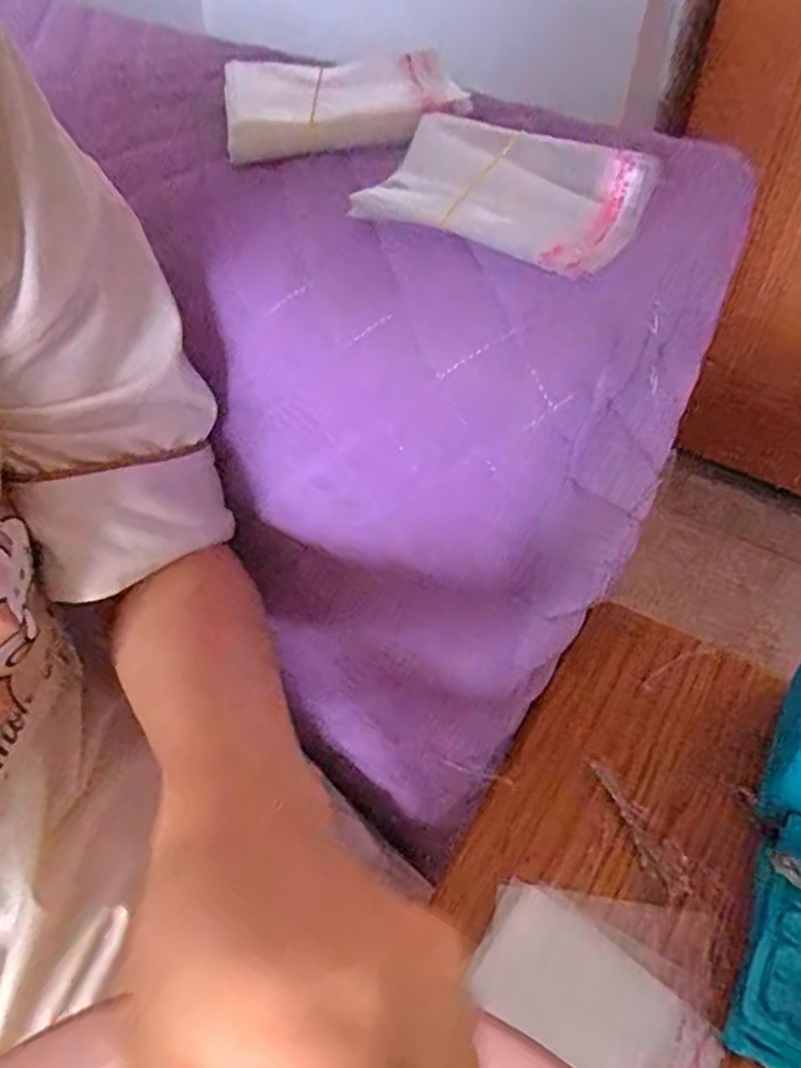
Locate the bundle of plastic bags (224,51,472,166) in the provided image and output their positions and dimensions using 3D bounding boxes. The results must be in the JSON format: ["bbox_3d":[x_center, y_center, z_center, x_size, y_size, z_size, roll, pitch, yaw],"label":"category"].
[{"bbox_3d":[-0.025,-0.196,0.323,0.107,0.021,0.073,-8,49,-6],"label":"bundle of plastic bags"}]

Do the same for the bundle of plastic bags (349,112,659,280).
[{"bbox_3d":[0.039,-0.131,0.270,0.103,0.011,0.056,26,76,24],"label":"bundle of plastic bags"}]

